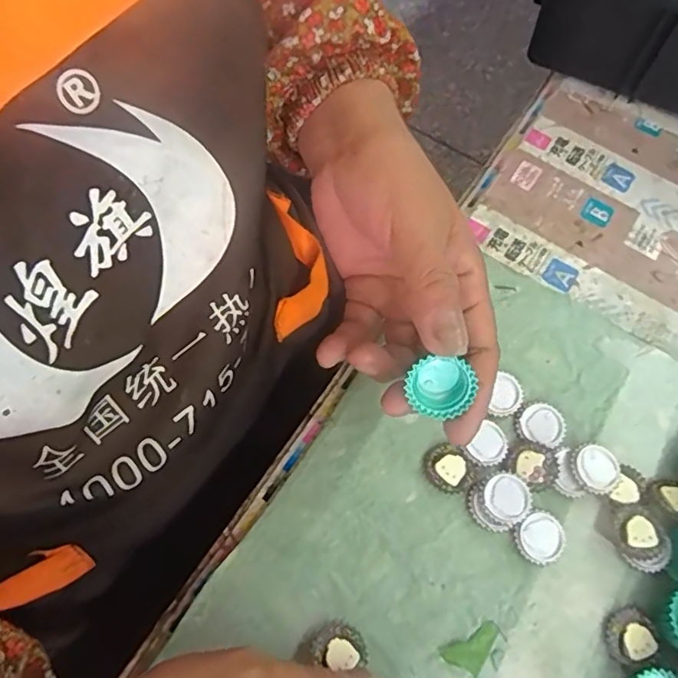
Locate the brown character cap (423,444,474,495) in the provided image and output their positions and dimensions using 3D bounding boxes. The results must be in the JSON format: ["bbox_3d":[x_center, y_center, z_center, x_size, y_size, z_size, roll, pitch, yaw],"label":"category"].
[{"bbox_3d":[0.062,0.073,0.311,0.024,0.008,0.027,-38,73,-15],"label":"brown character cap"}]

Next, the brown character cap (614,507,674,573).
[{"bbox_3d":[0.163,0.107,0.296,0.027,0.012,0.032,-4,68,-3],"label":"brown character cap"}]

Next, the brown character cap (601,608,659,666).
[{"bbox_3d":[0.148,0.152,0.282,0.025,0.007,0.024,0,68,-1],"label":"brown character cap"}]

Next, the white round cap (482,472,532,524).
[{"bbox_3d":[0.091,0.087,0.302,0.025,0.007,0.026,0,68,-1],"label":"white round cap"}]

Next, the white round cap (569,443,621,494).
[{"bbox_3d":[0.143,0.073,0.310,0.026,0.009,0.028,0,68,-1],"label":"white round cap"}]

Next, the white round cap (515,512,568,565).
[{"bbox_3d":[0.109,0.107,0.299,0.026,0.008,0.025,0,68,-1],"label":"white round cap"}]

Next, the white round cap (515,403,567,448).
[{"bbox_3d":[0.118,0.050,0.321,0.027,0.007,0.026,0,68,-1],"label":"white round cap"}]

